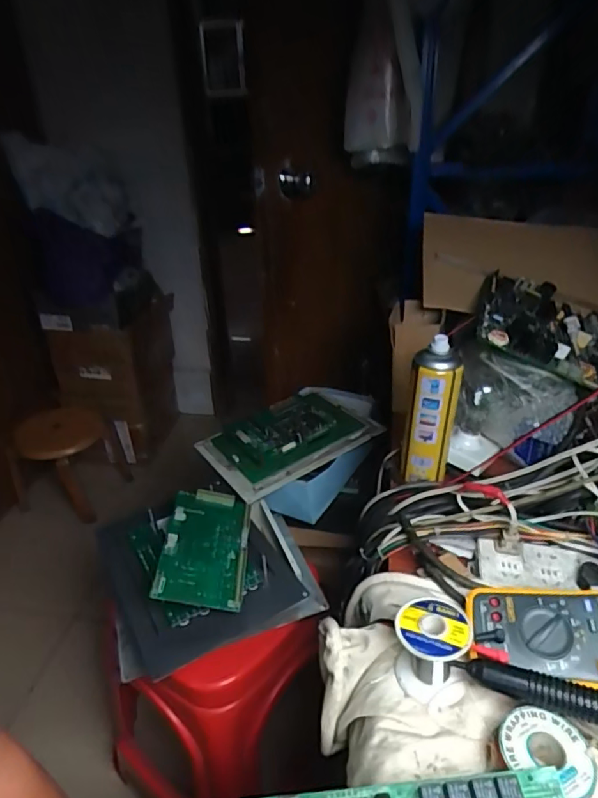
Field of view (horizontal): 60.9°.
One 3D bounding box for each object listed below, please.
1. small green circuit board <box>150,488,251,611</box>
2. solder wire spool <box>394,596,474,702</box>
[{"bbox_3d":[-0.136,0.212,0.743,0.116,0.011,0.202,13,35,-10],"label":"small green circuit board"},{"bbox_3d":[0.118,0.228,0.461,0.061,0.068,0.058,-2,30,1],"label":"solder wire spool"}]

